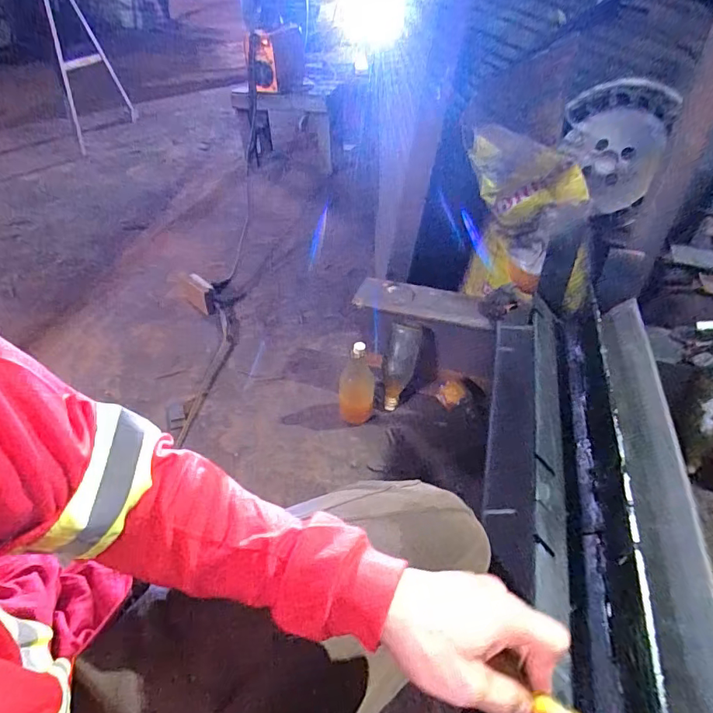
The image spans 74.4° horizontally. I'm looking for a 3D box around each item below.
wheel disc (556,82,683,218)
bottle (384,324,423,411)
[{"bbox_3d":[0.639,-0.519,1.186,0.237,0.296,0.043,12,43,14],"label":"wheel disc"},{"bbox_3d":[0.084,0.024,0.948,0.058,0.181,0.059,17,15,19],"label":"bottle"}]

